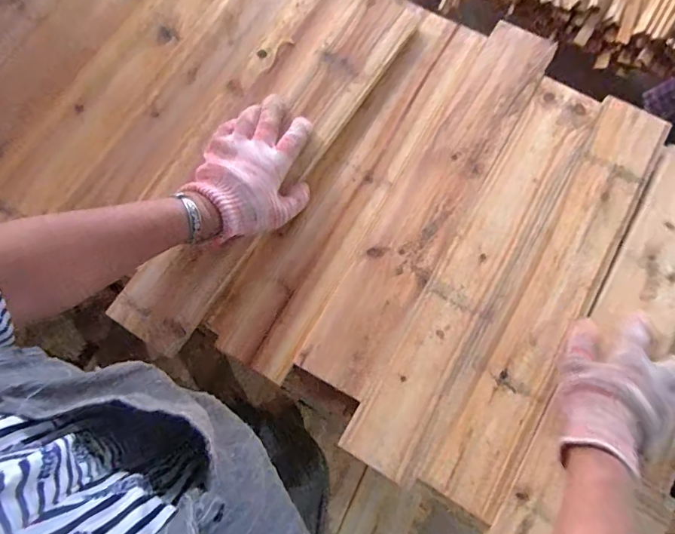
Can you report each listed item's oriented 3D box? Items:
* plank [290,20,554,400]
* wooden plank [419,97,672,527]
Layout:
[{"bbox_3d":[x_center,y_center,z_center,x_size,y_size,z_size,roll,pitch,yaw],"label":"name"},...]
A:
[{"bbox_3d":[0.118,-0.091,0.564,0.082,0.013,0.510,30,76,6],"label":"plank"},{"bbox_3d":[0.241,0.019,0.524,0.080,0.011,0.504,31,76,6],"label":"wooden plank"}]

